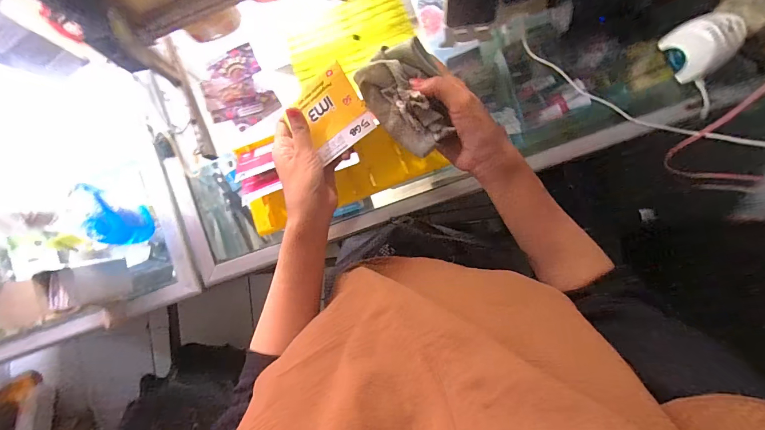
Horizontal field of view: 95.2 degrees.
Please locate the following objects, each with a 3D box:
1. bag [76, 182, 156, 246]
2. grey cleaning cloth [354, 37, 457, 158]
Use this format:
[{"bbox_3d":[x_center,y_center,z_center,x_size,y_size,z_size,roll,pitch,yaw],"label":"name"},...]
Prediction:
[{"bbox_3d":[-0.395,-0.002,0.525,0.043,0.103,0.097,-20,89,0],"label":"bag"},{"bbox_3d":[0.026,-0.118,0.355,0.079,0.022,0.109,-37,93,27],"label":"grey cleaning cloth"}]

